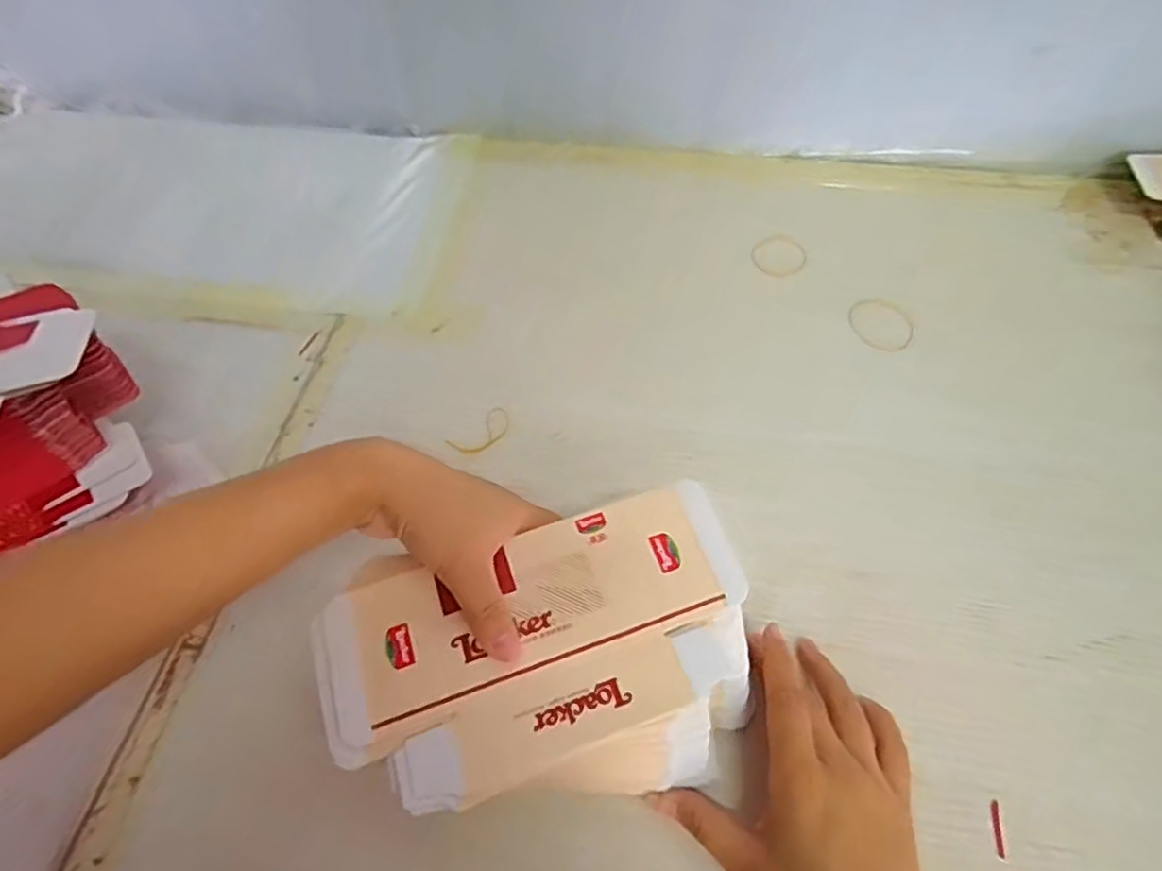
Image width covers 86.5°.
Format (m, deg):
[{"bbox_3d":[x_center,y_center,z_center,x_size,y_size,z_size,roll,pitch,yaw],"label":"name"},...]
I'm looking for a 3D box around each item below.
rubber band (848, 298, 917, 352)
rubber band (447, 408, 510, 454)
[{"bbox_3d":[0.242,-0.090,0.497,0.054,0.004,0.045,32,76,22],"label":"rubber band"},{"bbox_3d":[-0.070,-0.001,0.437,0.047,0.004,0.022,-35,63,-20],"label":"rubber band"}]

